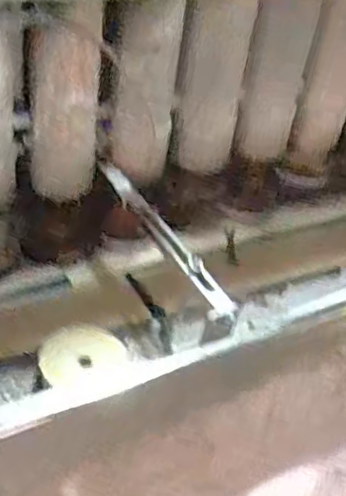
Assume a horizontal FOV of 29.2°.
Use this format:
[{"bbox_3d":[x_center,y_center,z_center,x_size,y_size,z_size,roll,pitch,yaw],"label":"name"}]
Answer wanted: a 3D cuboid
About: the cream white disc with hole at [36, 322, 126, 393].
[{"bbox_3d":[-0.123,0.150,0.910,0.110,0.016,0.100,19,53,4],"label":"cream white disc with hole"}]

